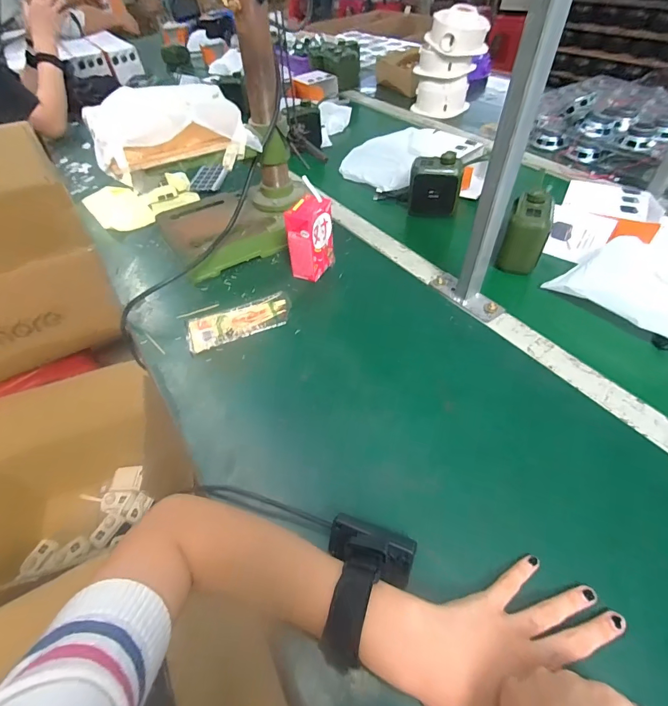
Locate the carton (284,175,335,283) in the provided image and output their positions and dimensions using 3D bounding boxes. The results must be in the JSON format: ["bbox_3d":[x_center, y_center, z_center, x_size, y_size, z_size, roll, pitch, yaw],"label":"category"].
[{"bbox_3d":[-0.036,-0.172,0.569,0.047,0.103,0.075,22,54,22],"label":"carton"}]

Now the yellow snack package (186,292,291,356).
[{"bbox_3d":[-0.131,-0.043,0.534,0.143,0.008,0.065,-19,50,-12],"label":"yellow snack package"}]

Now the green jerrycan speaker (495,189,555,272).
[{"bbox_3d":[0.281,-0.171,0.561,0.055,0.088,0.080,20,53,21],"label":"green jerrycan speaker"}]

